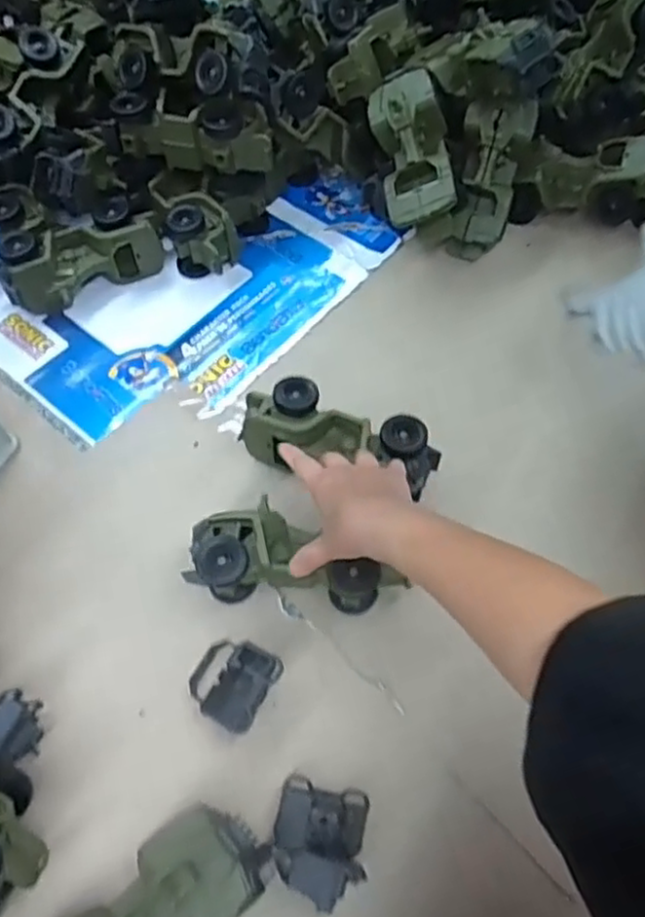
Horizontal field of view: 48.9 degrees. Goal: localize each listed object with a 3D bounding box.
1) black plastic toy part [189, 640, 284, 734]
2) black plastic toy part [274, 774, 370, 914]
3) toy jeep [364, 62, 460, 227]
[{"bbox_3d":[-0.077,0.194,0.611,0.072,0.035,0.070,26,62,16],"label":"black plastic toy part"},{"bbox_3d":[-0.001,0.286,0.531,0.067,0.075,0.083,3,59,3],"label":"black plastic toy part"},{"bbox_3d":[0.106,-0.351,0.823,0.086,0.083,0.182,-15,79,23],"label":"toy jeep"}]

